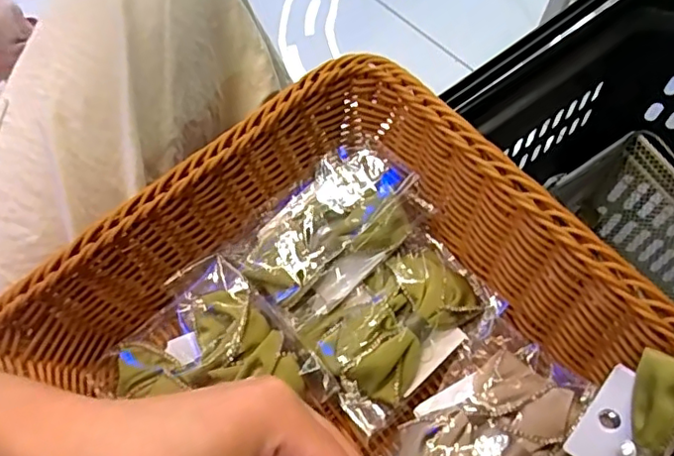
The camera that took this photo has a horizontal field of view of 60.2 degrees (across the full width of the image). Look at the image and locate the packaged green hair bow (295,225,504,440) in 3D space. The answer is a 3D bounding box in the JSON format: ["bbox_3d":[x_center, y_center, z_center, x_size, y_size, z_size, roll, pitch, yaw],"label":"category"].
[{"bbox_3d":[0.037,0.056,0.334,0.102,0.018,0.070,-37,69,-14],"label":"packaged green hair bow"}]

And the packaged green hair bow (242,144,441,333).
[{"bbox_3d":[0.000,-0.004,0.352,0.072,0.027,0.121,40,72,19],"label":"packaged green hair bow"}]

